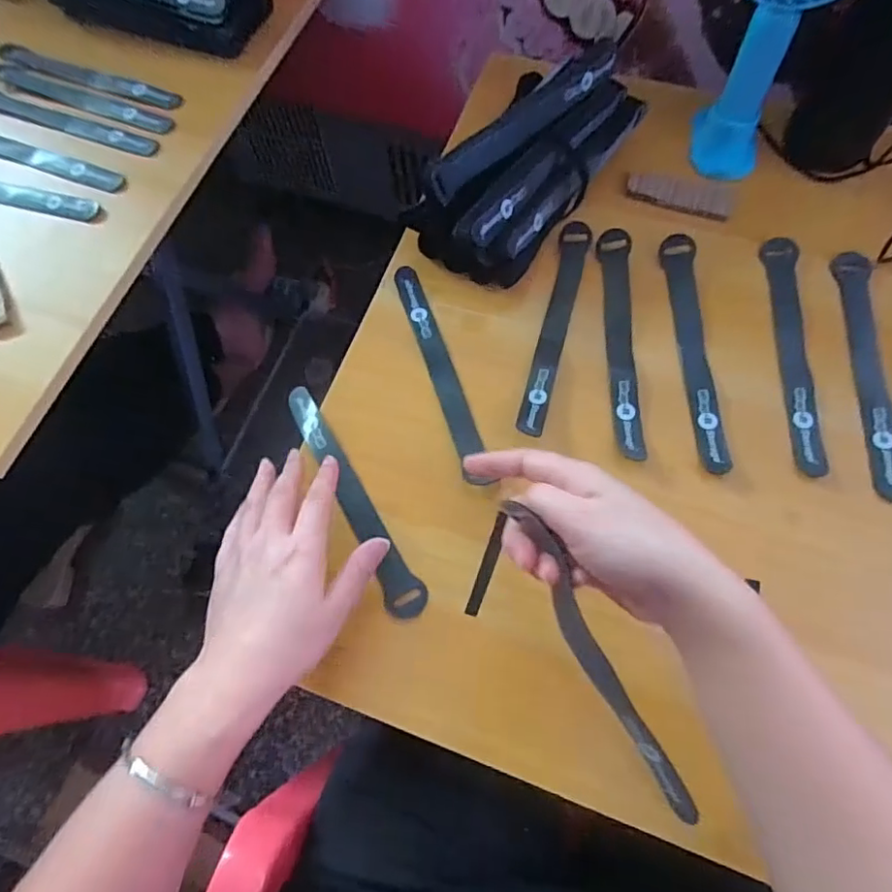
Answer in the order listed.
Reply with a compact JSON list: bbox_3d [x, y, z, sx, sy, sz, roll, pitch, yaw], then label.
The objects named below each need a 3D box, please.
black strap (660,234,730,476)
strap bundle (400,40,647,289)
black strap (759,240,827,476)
[{"bbox_3d":[0.183,-0.076,0.429,0.025,0.006,0.202,-2,65,11],"label":"black strap"},{"bbox_3d":[0.073,-0.228,0.469,0.092,0.080,0.229,36,72,16],"label":"strap bundle"},{"bbox_3d":[0.254,-0.073,0.424,0.025,0.004,0.198,5,66,8],"label":"black strap"}]

